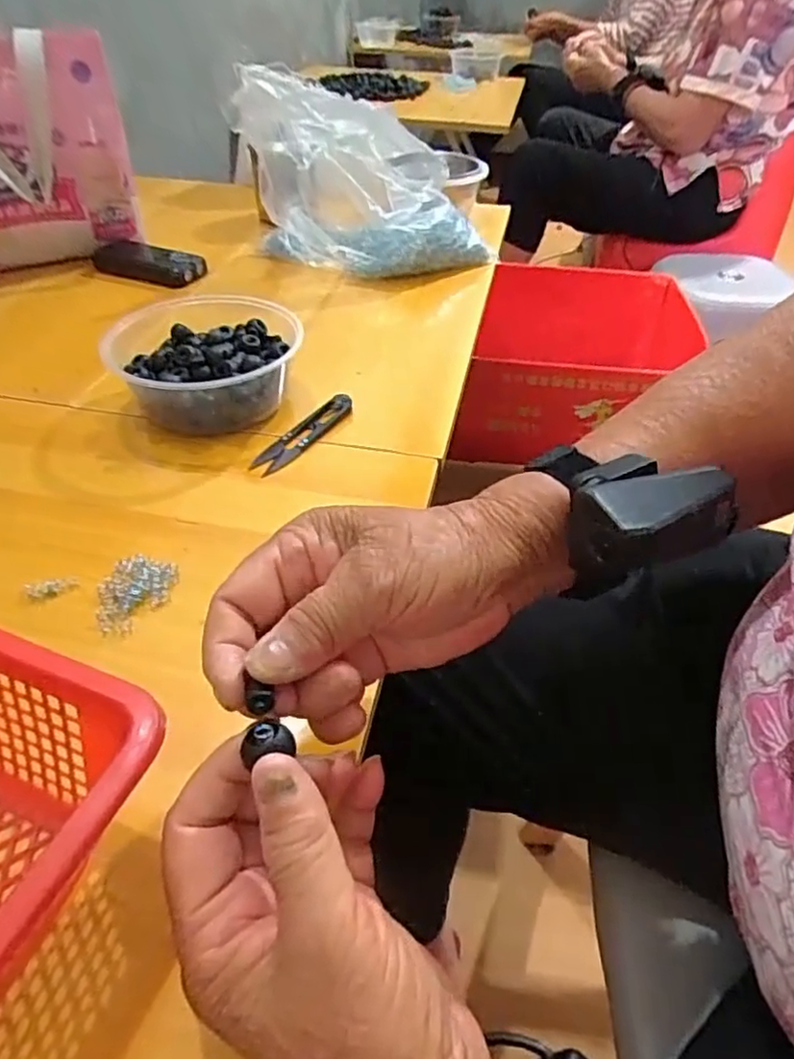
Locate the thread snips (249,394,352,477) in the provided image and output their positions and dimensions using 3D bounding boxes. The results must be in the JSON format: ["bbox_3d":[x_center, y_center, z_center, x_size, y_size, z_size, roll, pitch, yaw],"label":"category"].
[{"bbox_3d":[-0.066,-0.071,0.473,0.024,0.010,0.098,30,51,24],"label":"thread snips"}]

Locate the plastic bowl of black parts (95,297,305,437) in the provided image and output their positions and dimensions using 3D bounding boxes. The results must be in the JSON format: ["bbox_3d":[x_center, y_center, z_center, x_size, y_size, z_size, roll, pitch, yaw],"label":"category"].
[{"bbox_3d":[-0.150,-0.131,0.494,0.137,0.061,0.150,1,45,-1],"label":"plastic bowl of black parts"}]

